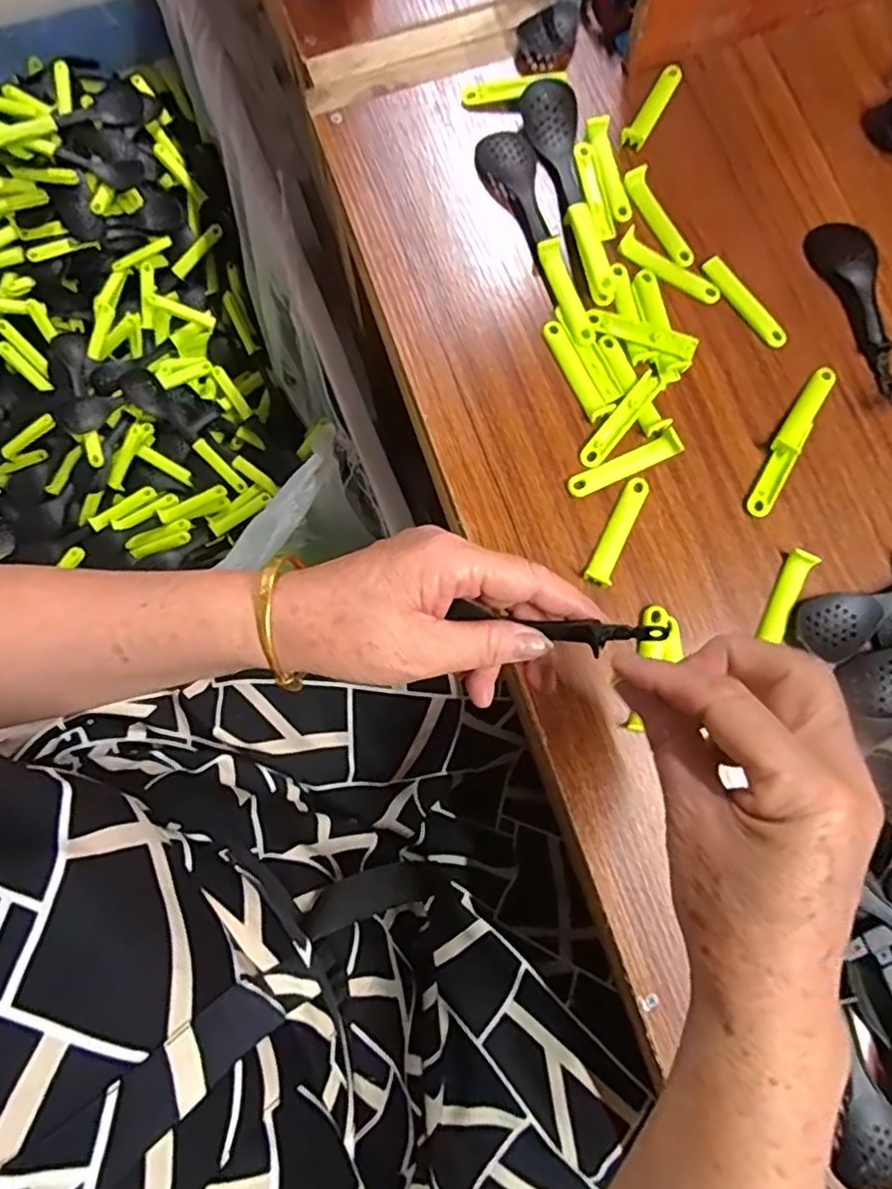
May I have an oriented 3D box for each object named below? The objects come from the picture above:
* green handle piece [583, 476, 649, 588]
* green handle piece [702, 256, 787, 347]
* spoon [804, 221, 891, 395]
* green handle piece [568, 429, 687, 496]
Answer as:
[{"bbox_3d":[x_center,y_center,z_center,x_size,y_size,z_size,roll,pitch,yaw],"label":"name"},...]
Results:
[{"bbox_3d":[0.109,-0.040,0.414,0.016,0.006,0.075,27,80,5],"label":"green handle piece"},{"bbox_3d":[0.204,-0.200,0.447,0.015,0.004,0.076,-36,81,-7],"label":"green handle piece"},{"bbox_3d":[0.278,-0.198,0.443,0.036,0.013,0.126,-10,79,-2],"label":"spoon"},{"bbox_3d":[0.115,-0.083,0.422,0.076,0.007,0.015,-25,80,-5],"label":"green handle piece"}]

